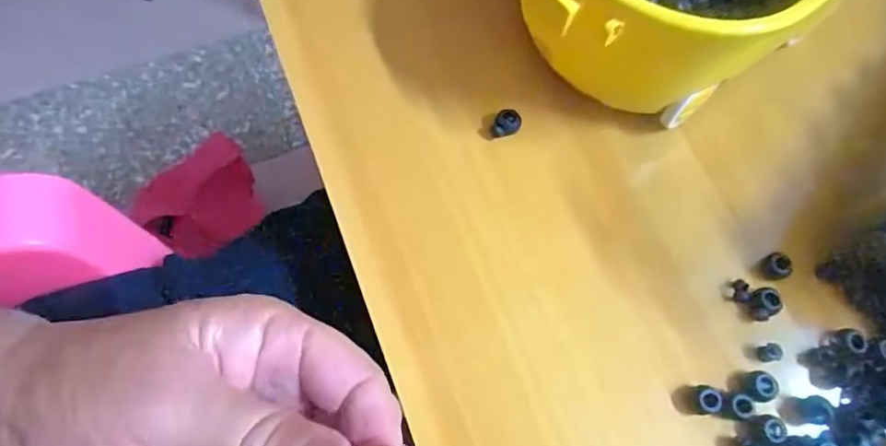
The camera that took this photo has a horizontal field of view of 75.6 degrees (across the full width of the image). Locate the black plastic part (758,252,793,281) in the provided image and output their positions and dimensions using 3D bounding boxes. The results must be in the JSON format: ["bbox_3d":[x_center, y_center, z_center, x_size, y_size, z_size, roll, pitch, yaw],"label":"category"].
[{"bbox_3d":[0.191,0.025,0.328,0.015,0.012,0.015,-19,72,-6],"label":"black plastic part"}]

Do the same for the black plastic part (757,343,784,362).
[{"bbox_3d":[0.177,0.070,0.308,0.011,0.007,0.010,-11,71,-4],"label":"black plastic part"}]

